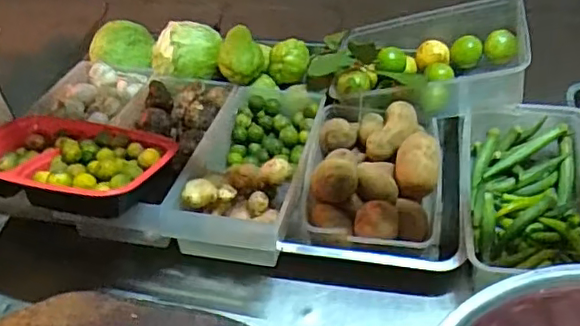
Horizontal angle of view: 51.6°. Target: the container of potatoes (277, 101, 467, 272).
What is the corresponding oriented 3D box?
[{"bbox_3d":[0.109,0.014,0.745,0.181,0.095,0.235,5,49,9],"label":"container of potatoes"}]

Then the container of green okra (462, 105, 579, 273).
[{"bbox_3d":[0.287,0.035,0.725,0.159,0.058,0.251,5,49,9],"label":"container of green okra"}]

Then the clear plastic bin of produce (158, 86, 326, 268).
[{"bbox_3d":[-0.043,-0.005,0.753,0.129,0.070,0.310,6,36,10],"label":"clear plastic bin of produce"}]

